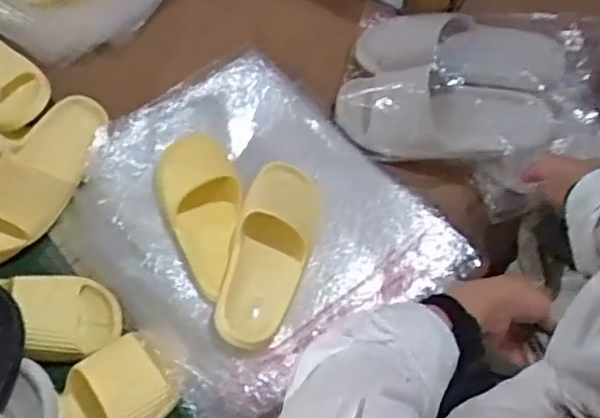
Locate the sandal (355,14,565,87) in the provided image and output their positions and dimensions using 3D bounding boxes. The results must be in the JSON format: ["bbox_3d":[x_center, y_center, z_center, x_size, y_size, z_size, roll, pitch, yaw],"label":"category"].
[{"bbox_3d":[0.228,-0.227,0.904,0.281,0.058,0.107,13,65,23],"label":"sandal"}]

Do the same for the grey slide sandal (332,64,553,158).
[{"bbox_3d":[0.202,-0.139,0.892,0.290,0.086,0.110,8,62,2],"label":"grey slide sandal"}]

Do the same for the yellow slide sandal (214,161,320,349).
[{"bbox_3d":[-0.037,0.049,0.788,0.092,0.054,0.247,14,62,5],"label":"yellow slide sandal"}]

